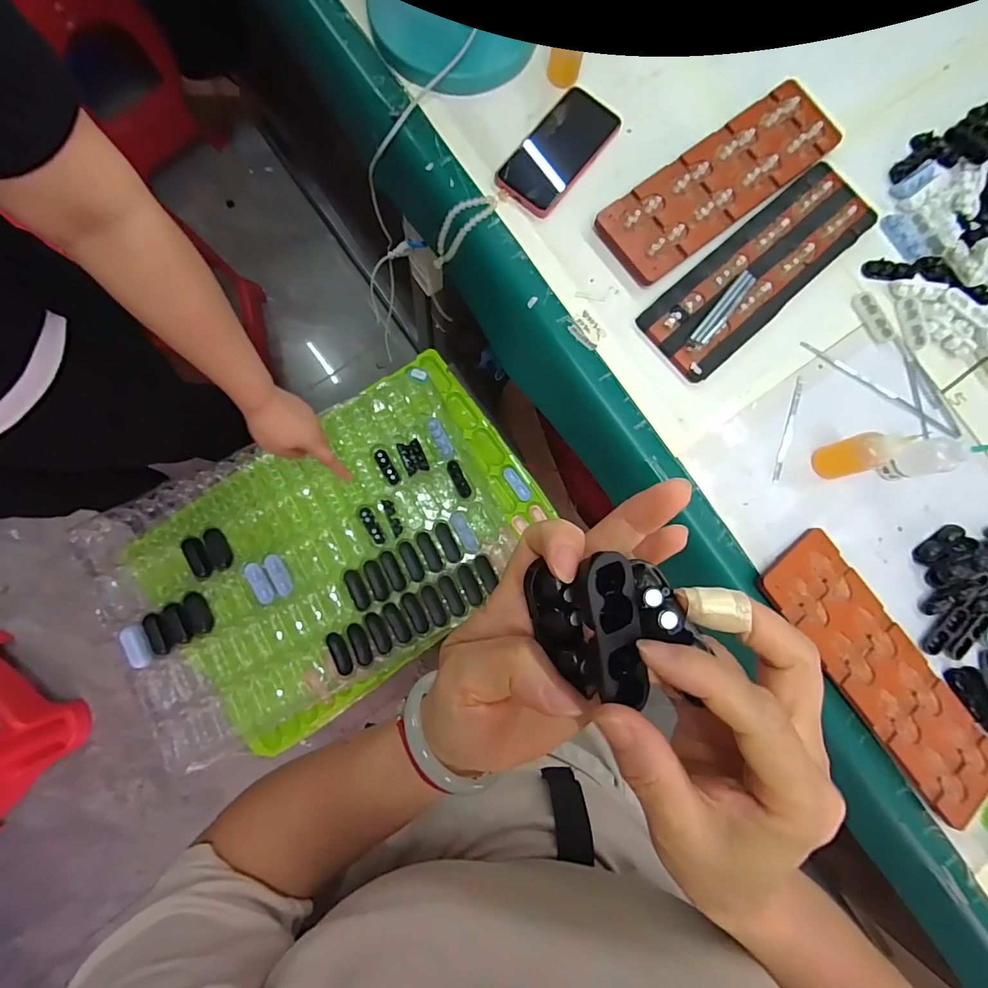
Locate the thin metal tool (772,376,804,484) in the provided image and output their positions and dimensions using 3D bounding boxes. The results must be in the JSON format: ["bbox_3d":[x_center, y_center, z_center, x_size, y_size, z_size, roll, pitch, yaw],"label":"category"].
[{"bbox_3d":[0.336,-0.073,0.545,0.013,0.006,0.126,18,82,-2],"label":"thin metal tool"}]

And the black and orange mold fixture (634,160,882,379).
[{"bbox_3d":[0.311,-0.262,0.551,0.320,0.015,0.100,-41,88,-8],"label":"black and orange mold fixture"}]

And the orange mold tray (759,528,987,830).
[{"bbox_3d":[0.412,0.191,0.505,0.098,0.013,0.315,-37,87,-8],"label":"orange mold tray"}]

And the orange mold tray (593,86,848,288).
[{"bbox_3d":[0.264,-0.367,0.559,0.317,0.018,0.097,-38,87,-8],"label":"orange mold tray"}]

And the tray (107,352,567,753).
[{"bbox_3d":[-0.237,0.075,0.749,0.619,0.048,0.401,-36,87,-8],"label":"tray"}]

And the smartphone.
[{"bbox_3d":[0.075,-0.398,0.556,0.079,0.006,0.163,36,82,1],"label":"smartphone"}]

